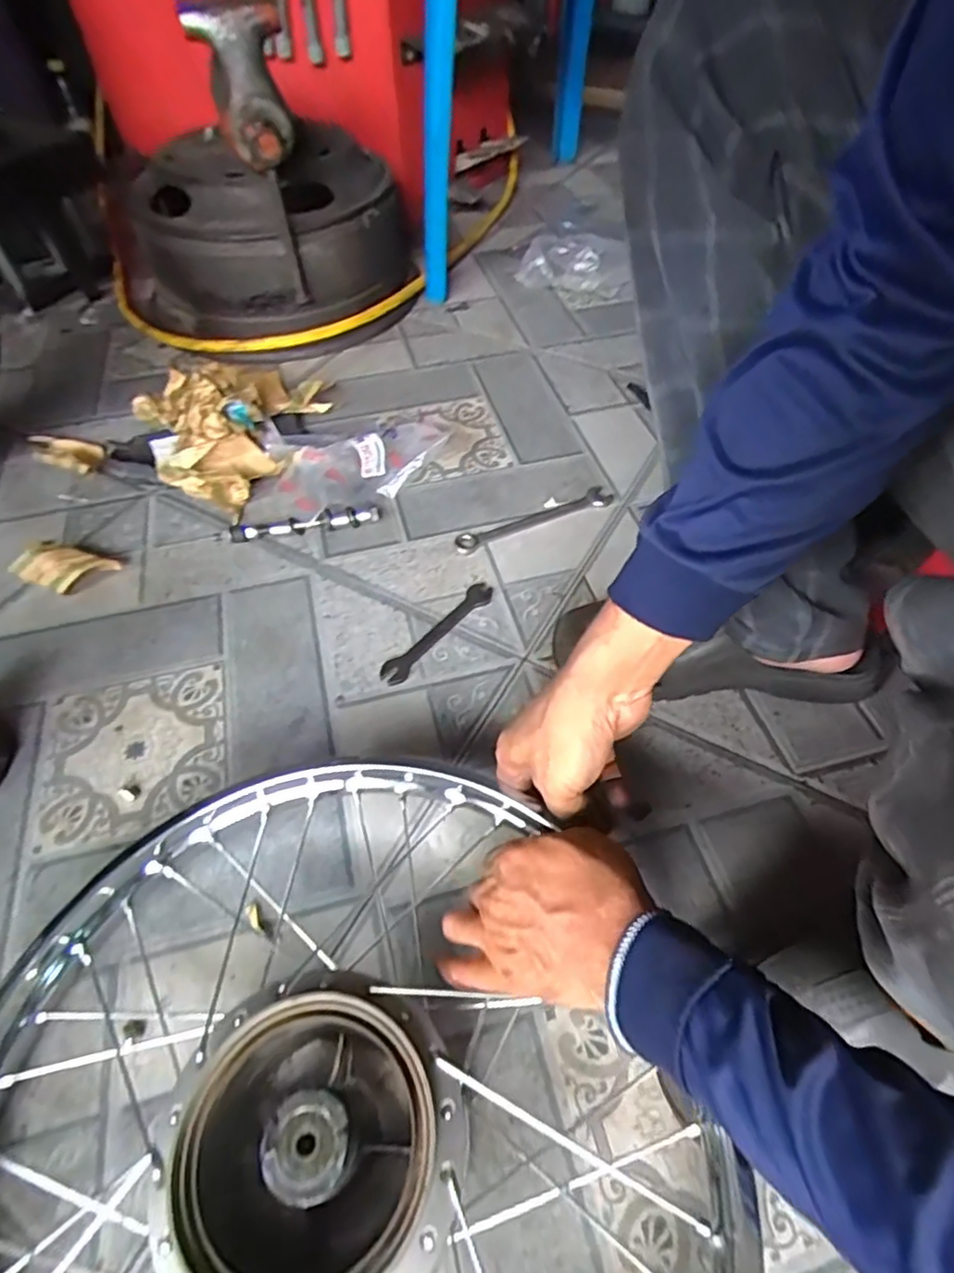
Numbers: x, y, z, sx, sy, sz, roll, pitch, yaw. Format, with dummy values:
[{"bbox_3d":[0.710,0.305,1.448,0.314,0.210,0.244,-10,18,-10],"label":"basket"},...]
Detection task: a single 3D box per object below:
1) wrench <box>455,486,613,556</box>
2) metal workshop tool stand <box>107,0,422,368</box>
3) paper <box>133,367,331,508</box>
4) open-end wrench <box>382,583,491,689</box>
[{"bbox_3d":[0.065,-0.131,0.713,0.192,0.007,0.029,-23,56,-14],"label":"wrench"},{"bbox_3d":[-0.327,-0.655,0.908,0.418,0.347,0.394,-25,56,-16],"label":"metal workshop tool stand"},{"bbox_3d":[-0.295,-0.247,0.766,0.229,0.077,0.190,-13,54,-8],"label":"paper"},{"bbox_3d":[-0.037,-0.005,0.623,0.027,0.005,0.147,34,61,24],"label":"open-end wrench"}]

